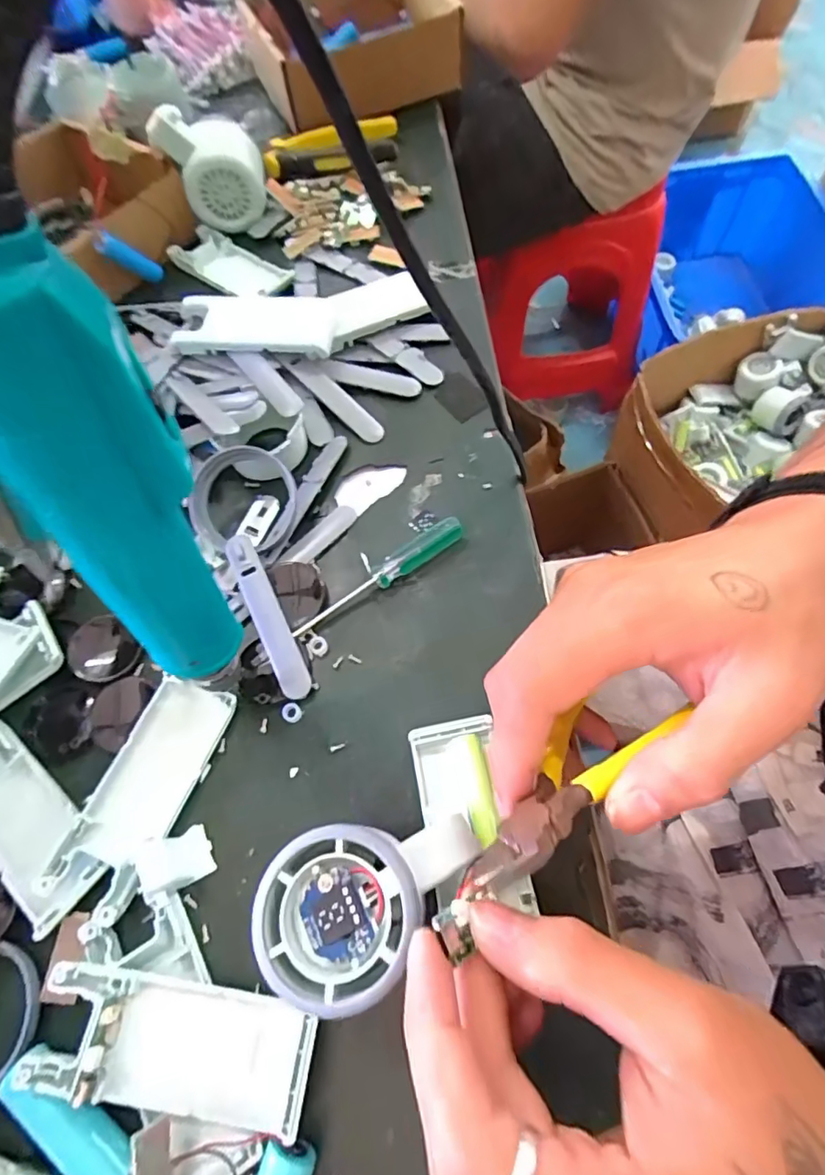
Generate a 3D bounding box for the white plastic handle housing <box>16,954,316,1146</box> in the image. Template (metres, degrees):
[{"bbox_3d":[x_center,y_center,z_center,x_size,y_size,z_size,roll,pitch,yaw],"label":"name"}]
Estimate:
[{"bbox_3d":[-0.090,0.175,0.212,0.102,0.025,0.038,8,67,6],"label":"white plastic handle housing"}]

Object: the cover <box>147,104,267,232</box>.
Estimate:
[{"bbox_3d":[-0.148,-0.313,0.416,0.071,0.063,0.046,-19,67,-6],"label":"cover"}]

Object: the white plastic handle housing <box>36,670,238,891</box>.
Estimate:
[{"bbox_3d":[-0.124,0.091,0.258,0.038,0.014,0.099,22,69,11],"label":"white plastic handle housing"}]

